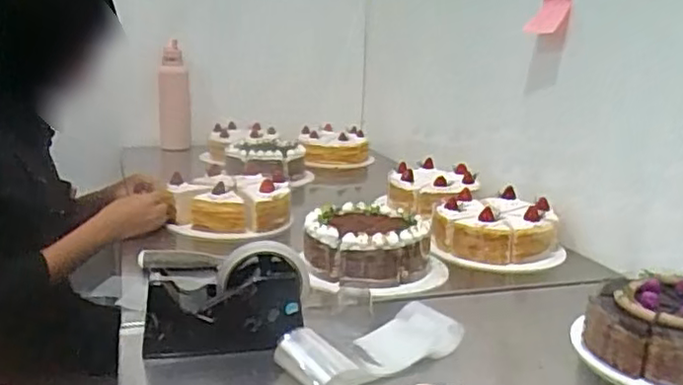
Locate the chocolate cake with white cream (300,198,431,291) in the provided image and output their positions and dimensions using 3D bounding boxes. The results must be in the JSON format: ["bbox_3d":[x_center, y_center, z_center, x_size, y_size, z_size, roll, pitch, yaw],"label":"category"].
[{"bbox_3d":[0.035,0.072,0.875,0.158,0.074,0.145,2,14,-1],"label":"chocolate cake with white cream"}]

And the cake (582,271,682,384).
[{"bbox_3d":[0.348,0.138,0.646,0.145,0.069,0.152,2,14,-1],"label":"cake"}]

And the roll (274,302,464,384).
[{"bbox_3d":[0.031,0.149,0.630,0.184,0.033,0.075,-8,18,-35],"label":"roll"}]

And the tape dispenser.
[{"bbox_3d":[-0.120,0.112,0.645,0.164,0.097,0.054,1,15,-5],"label":"tape dispenser"}]

